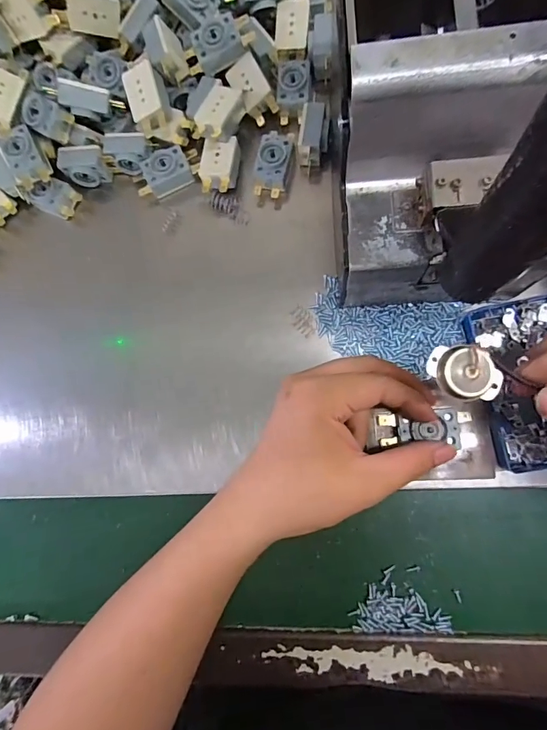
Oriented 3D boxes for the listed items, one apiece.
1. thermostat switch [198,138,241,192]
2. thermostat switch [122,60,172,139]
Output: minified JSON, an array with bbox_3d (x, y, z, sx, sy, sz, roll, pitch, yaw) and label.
[{"bbox_3d":[-0.043,-0.161,0.321,0.028,0.014,0.044,9,84,9],"label":"thermostat switch"},{"bbox_3d":[-0.099,-0.210,0.318,0.028,0.019,0.049,-11,106,10],"label":"thermostat switch"}]

